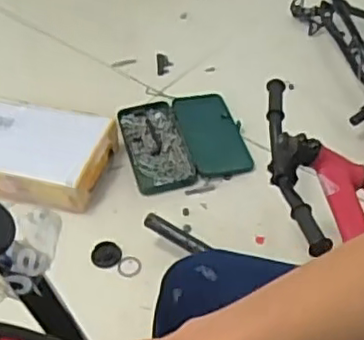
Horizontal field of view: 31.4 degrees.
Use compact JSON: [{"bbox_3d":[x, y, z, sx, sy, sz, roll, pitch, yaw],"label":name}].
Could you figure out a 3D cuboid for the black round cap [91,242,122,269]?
[{"bbox_3d":[-0.140,0.157,1.198,0.056,0.014,0.053,-1,47,1],"label":"black round cap"}]

